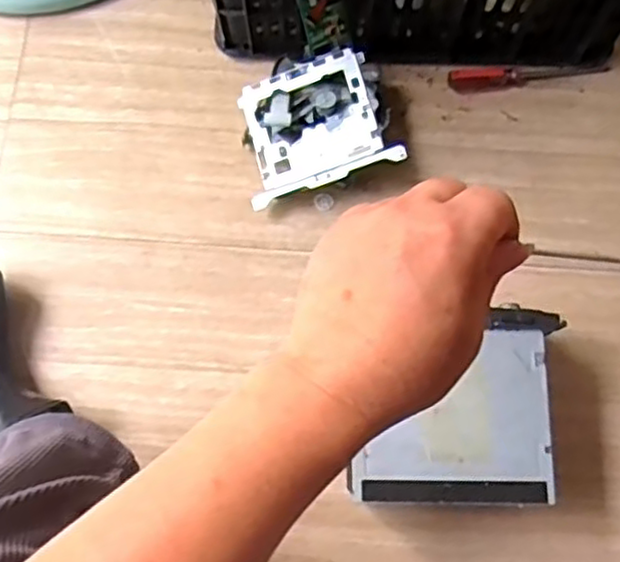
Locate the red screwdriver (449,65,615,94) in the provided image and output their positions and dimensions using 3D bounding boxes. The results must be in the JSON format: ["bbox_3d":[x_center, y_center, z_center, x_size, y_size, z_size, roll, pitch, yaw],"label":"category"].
[{"bbox_3d":[0.257,-0.241,0.833,0.186,0.020,0.023,-5,75,0],"label":"red screwdriver"}]

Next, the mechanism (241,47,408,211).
[{"bbox_3d":[0.007,-0.175,0.795,0.166,0.047,0.151,-17,77,13],"label":"mechanism"}]

